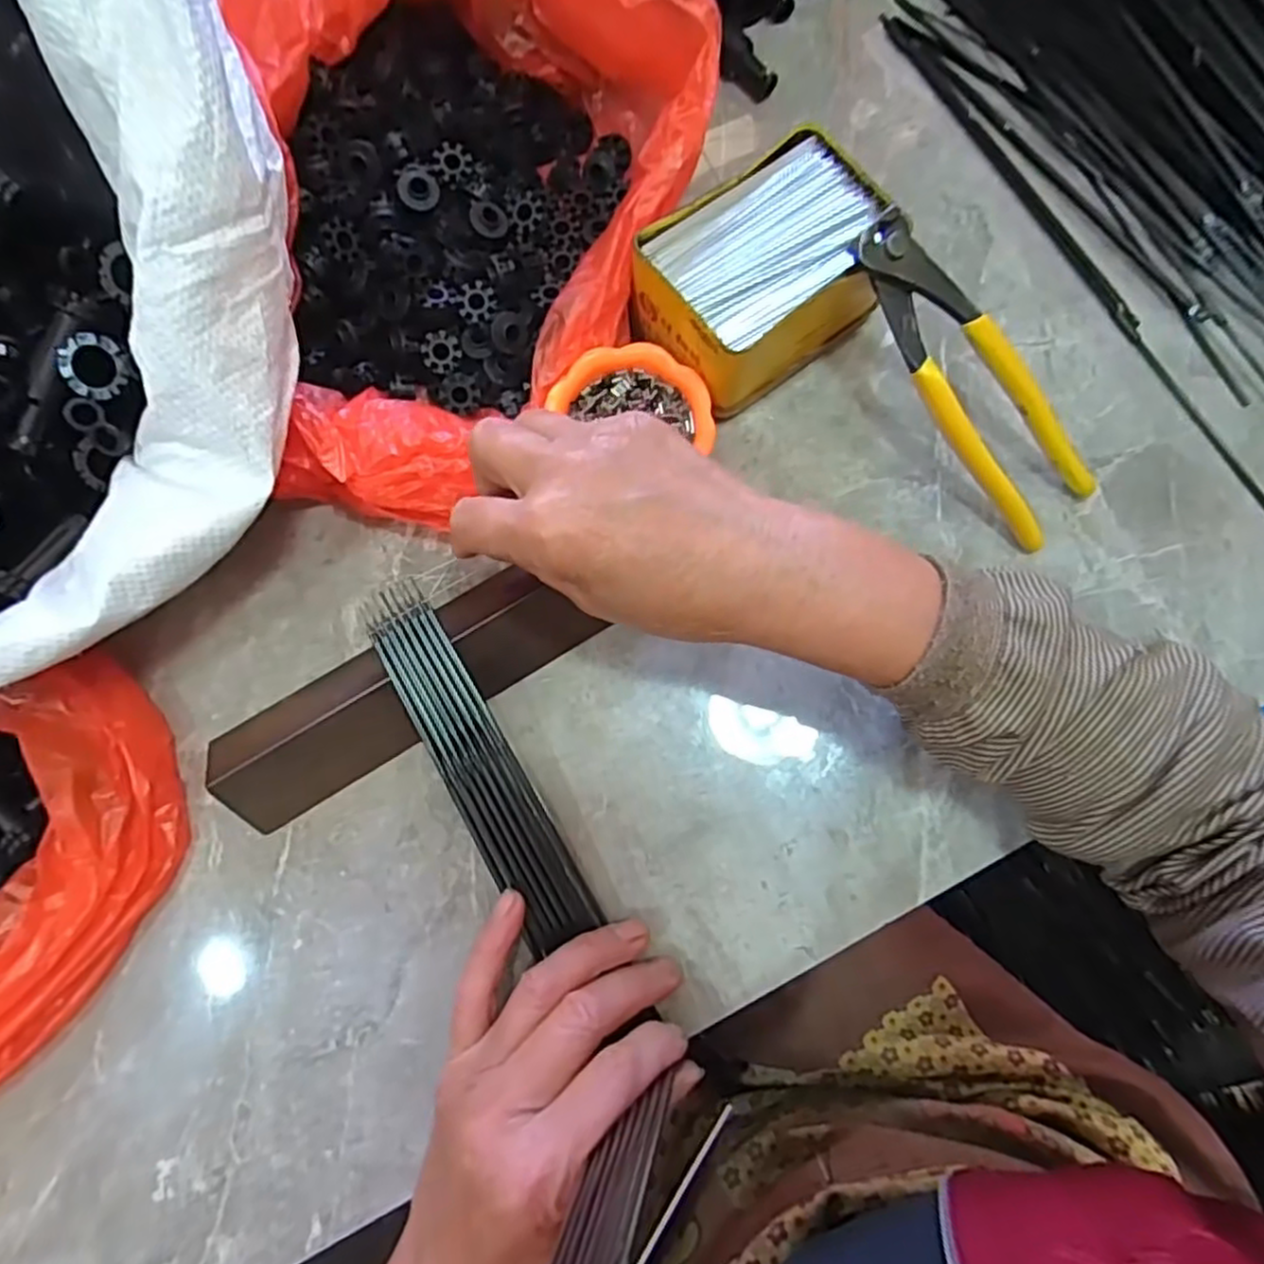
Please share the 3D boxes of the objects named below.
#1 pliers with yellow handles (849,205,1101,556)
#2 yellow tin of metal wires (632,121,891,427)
[{"bbox_3d":[0.156,-0.115,0.338,0.046,0.014,0.163,-42,104,-8],"label":"pliers with yellow handles"},{"bbox_3d":[0.063,-0.169,0.356,0.114,0.065,0.073,-38,81,-7],"label":"yellow tin of metal wires"}]

